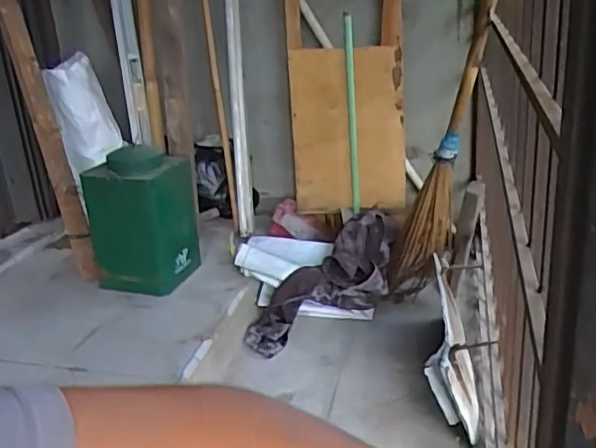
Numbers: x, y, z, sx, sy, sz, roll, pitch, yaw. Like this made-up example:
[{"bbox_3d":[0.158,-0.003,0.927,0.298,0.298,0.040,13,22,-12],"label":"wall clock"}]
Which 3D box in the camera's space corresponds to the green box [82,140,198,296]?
[{"bbox_3d":[-0.434,-0.014,1.724,0.258,0.374,0.205,6,25,30],"label":"green box"}]

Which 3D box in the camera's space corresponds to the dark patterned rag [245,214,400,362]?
[{"bbox_3d":[0.095,0.183,1.807,0.557,0.150,0.233,-38,30,-12],"label":"dark patterned rag"}]

